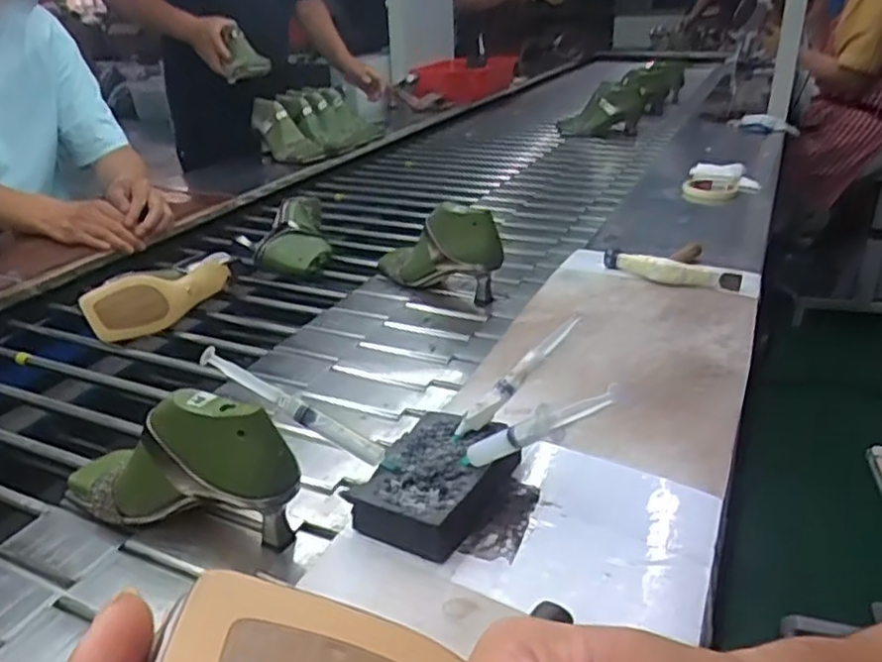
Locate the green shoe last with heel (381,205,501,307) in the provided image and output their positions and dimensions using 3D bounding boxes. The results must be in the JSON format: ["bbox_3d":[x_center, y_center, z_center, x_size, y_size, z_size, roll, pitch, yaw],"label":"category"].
[{"bbox_3d":[-0.014,-0.124,1.030,0.230,0.142,0.057,22,35,39],"label":"green shoe last with heel"}]

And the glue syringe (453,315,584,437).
[{"bbox_3d":[0.062,0.036,0.577,0.140,0.016,0.013,-44,40,-12],"label":"glue syringe"}]

